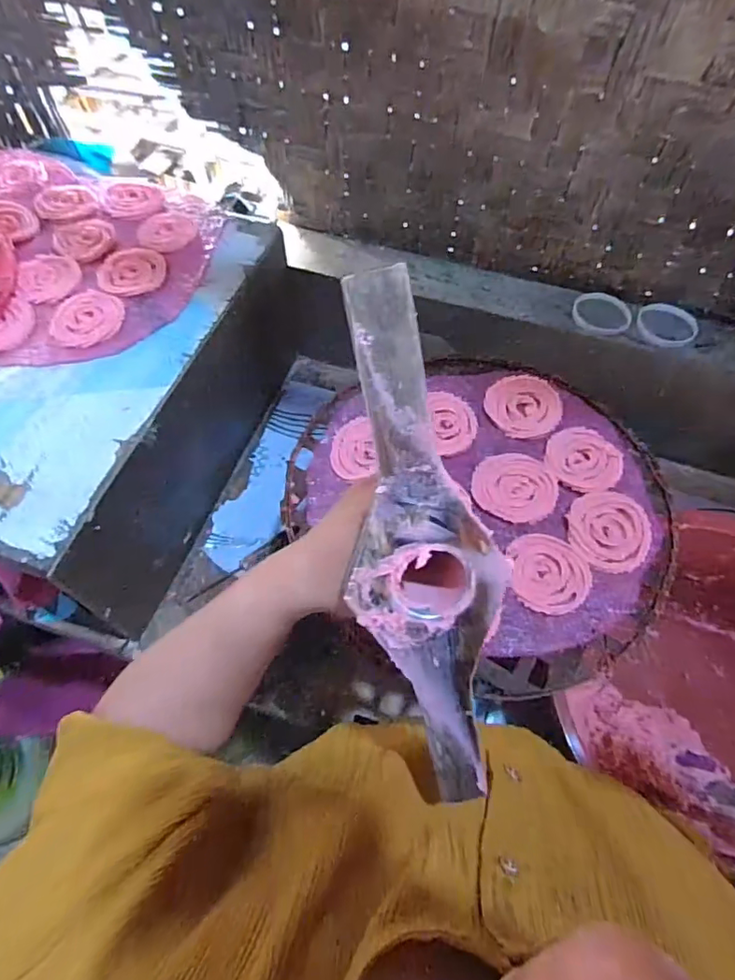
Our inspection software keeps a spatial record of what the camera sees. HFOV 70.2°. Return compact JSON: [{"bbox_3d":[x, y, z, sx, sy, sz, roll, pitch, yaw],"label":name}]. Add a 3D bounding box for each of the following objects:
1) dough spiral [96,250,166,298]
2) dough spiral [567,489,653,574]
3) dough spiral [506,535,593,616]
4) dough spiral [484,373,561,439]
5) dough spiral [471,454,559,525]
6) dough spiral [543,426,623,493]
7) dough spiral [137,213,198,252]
[{"bbox_3d":[-0.294,-0.273,0.653,0.081,0.011,0.077,-7,61,-5],"label":"dough spiral"},{"bbox_3d":[0.239,0.040,0.515,0.076,0.006,0.086,4,61,1],"label":"dough spiral"},{"bbox_3d":[0.173,0.078,0.496,0.071,0.007,0.077,0,61,-1],"label":"dough spiral"},{"bbox_3d":[0.178,-0.098,0.595,0.085,0.004,0.090,0,61,-1],"label":"dough spiral"},{"bbox_3d":[0.153,-0.004,0.541,0.084,0.004,0.079,0,61,-1],"label":"dough spiral"},{"bbox_3d":[0.231,-0.034,0.559,0.076,0.004,0.081,0,61,-1],"label":"dough spiral"},{"bbox_3d":[-0.263,-0.342,0.688,0.072,0.004,0.083,-37,68,-20],"label":"dough spiral"}]

